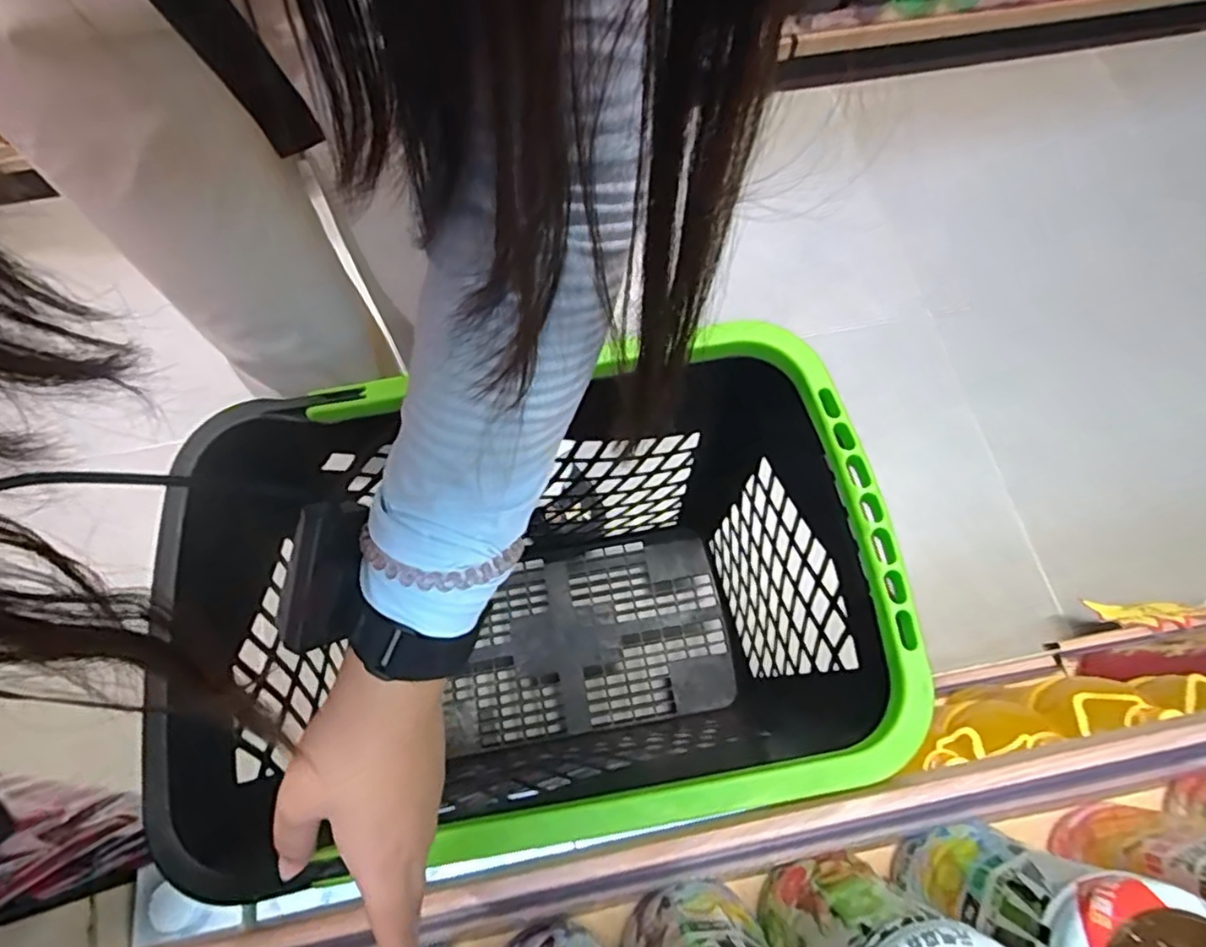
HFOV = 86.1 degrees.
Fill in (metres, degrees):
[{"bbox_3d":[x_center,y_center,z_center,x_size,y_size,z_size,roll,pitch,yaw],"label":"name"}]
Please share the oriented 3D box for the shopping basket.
[{"bbox_3d":[-0.065,0.156,0.712,0.569,0.482,0.381,-12,70,-6],"label":"shopping basket"}]

